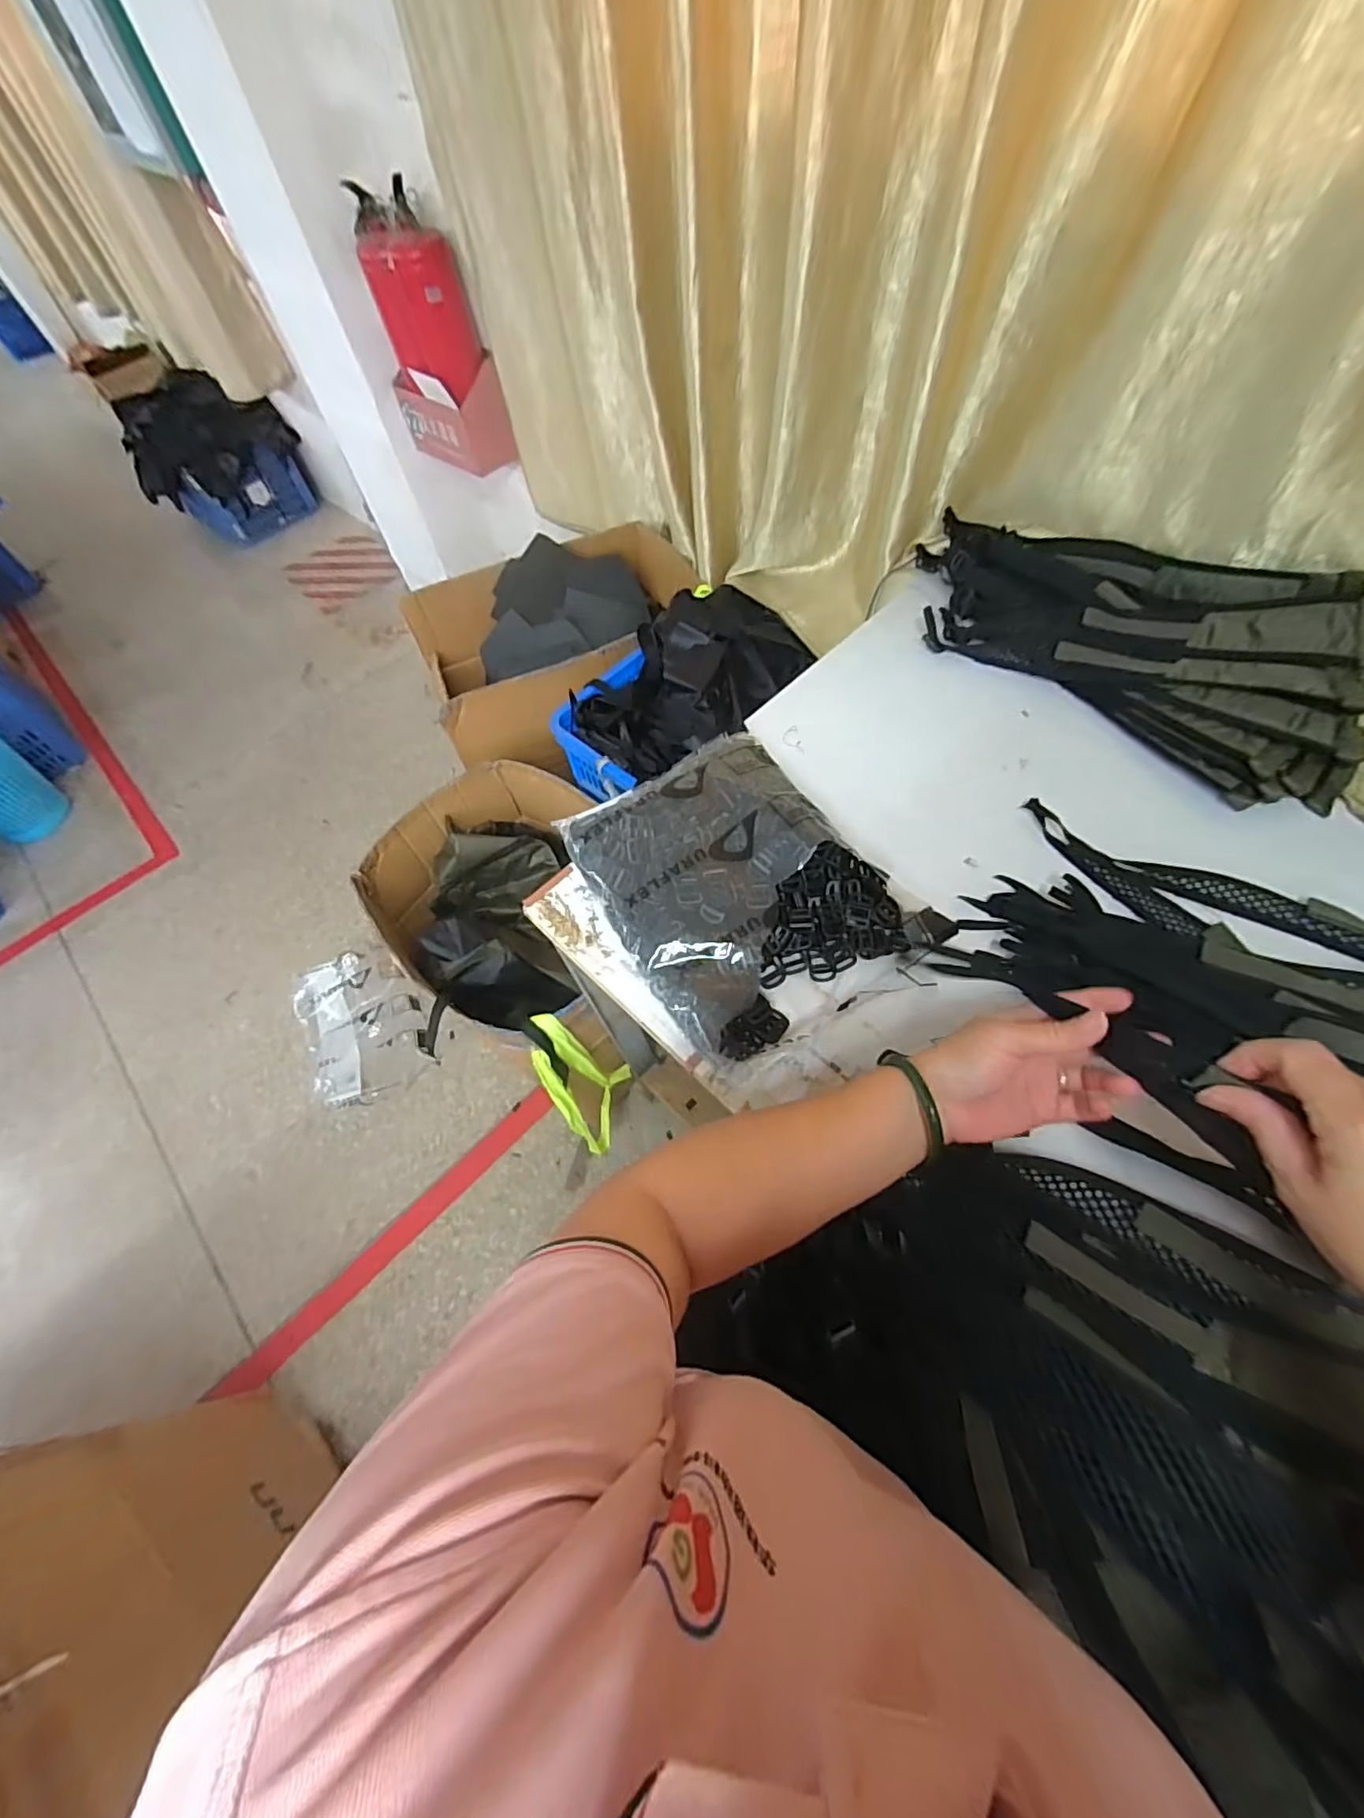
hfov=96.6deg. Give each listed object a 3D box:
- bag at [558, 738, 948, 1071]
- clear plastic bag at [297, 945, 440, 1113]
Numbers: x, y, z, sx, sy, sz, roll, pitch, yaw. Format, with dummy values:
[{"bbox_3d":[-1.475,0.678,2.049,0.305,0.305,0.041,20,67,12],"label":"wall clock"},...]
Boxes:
[{"bbox_3d":[0.059,-0.028,0.637,0.265,0.064,0.324,-31,60,-12],"label":"bag"},{"bbox_3d":[-0.709,0.259,1.357,0.262,0.096,0.329,-25,61,-10],"label":"clear plastic bag"}]

